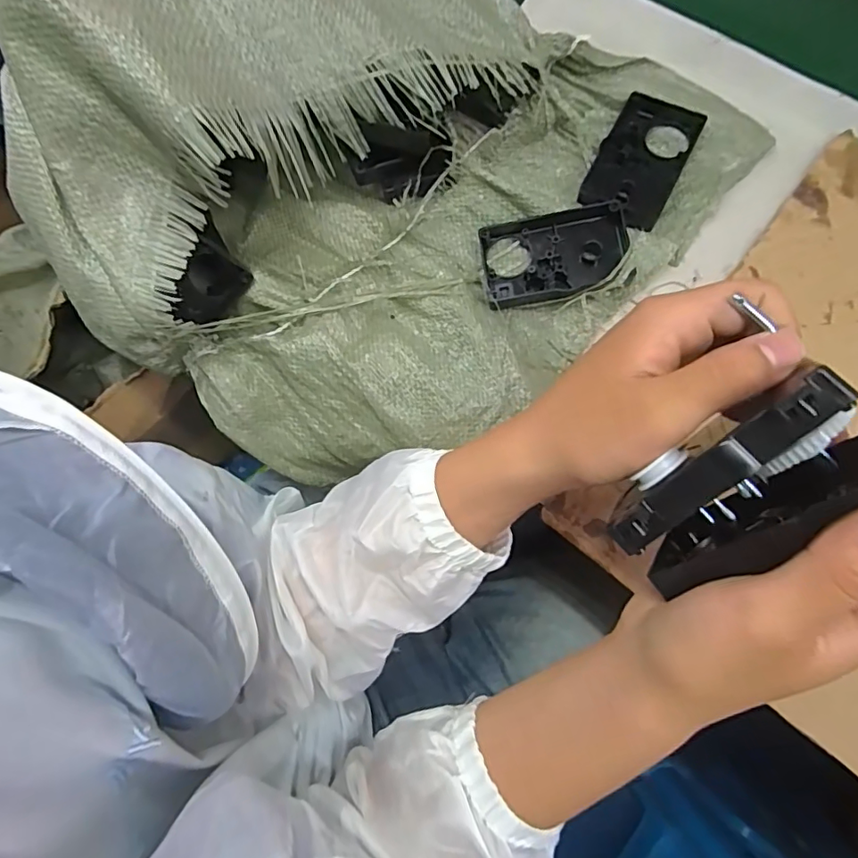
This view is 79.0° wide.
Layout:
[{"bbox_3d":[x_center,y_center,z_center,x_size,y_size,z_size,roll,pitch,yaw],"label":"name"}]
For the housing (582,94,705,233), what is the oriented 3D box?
[{"bbox_3d":[0.159,-0.202,0.386,0.060,0.009,0.110,28,75,8],"label":"housing"}]

